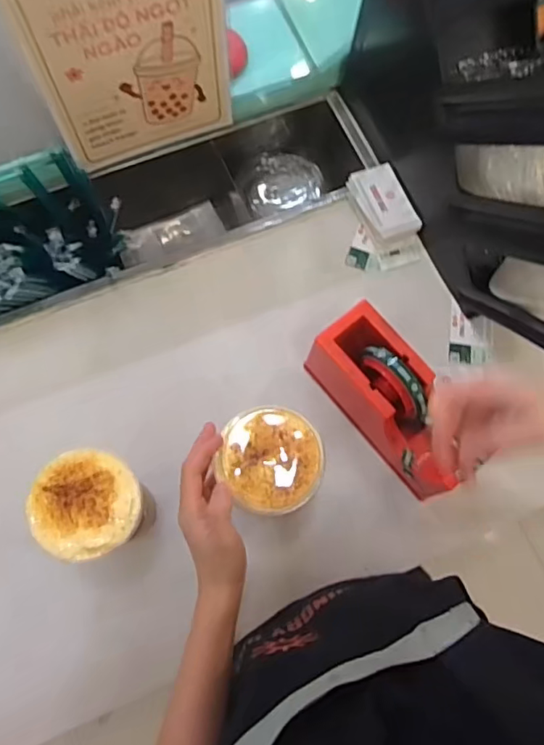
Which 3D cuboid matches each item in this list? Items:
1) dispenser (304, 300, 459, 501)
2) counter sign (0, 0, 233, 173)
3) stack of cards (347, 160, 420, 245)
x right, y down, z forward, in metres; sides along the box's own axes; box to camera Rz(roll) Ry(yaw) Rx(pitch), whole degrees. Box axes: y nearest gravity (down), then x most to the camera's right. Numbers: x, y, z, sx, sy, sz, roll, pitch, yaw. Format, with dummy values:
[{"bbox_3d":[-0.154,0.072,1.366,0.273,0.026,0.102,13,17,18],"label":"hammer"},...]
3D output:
[{"bbox_3d":[0.131,0.032,0.581,0.075,0.104,0.202,-39,80,-11],"label":"dispenser"},{"bbox_3d":[-0.143,-0.338,0.575,0.205,0.291,0.007,-22,75,-8],"label":"counter sign"},{"bbox_3d":[0.138,-0.213,0.694,0.063,0.025,0.103,-23,77,-8],"label":"stack of cards"}]

